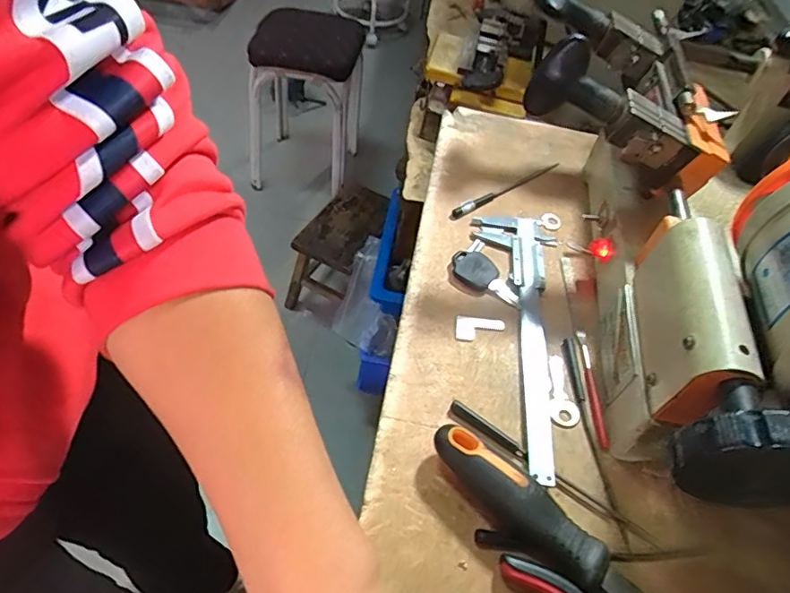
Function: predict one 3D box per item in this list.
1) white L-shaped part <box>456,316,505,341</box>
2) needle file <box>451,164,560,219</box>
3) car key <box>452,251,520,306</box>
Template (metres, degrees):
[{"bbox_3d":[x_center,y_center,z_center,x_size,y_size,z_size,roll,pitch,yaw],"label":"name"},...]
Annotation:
[{"bbox_3d":[0.061,0.024,0.378,0.034,0.004,0.019,9,52,-2],"label":"white L-shaped part"},{"bbox_3d":[0.102,-0.097,0.473,0.132,0.008,0.009,-26,60,-25],"label":"needle file"},{"bbox_3d":[0.069,-0.014,0.401,0.059,0.009,0.027,39,57,21],"label":"car key"}]

